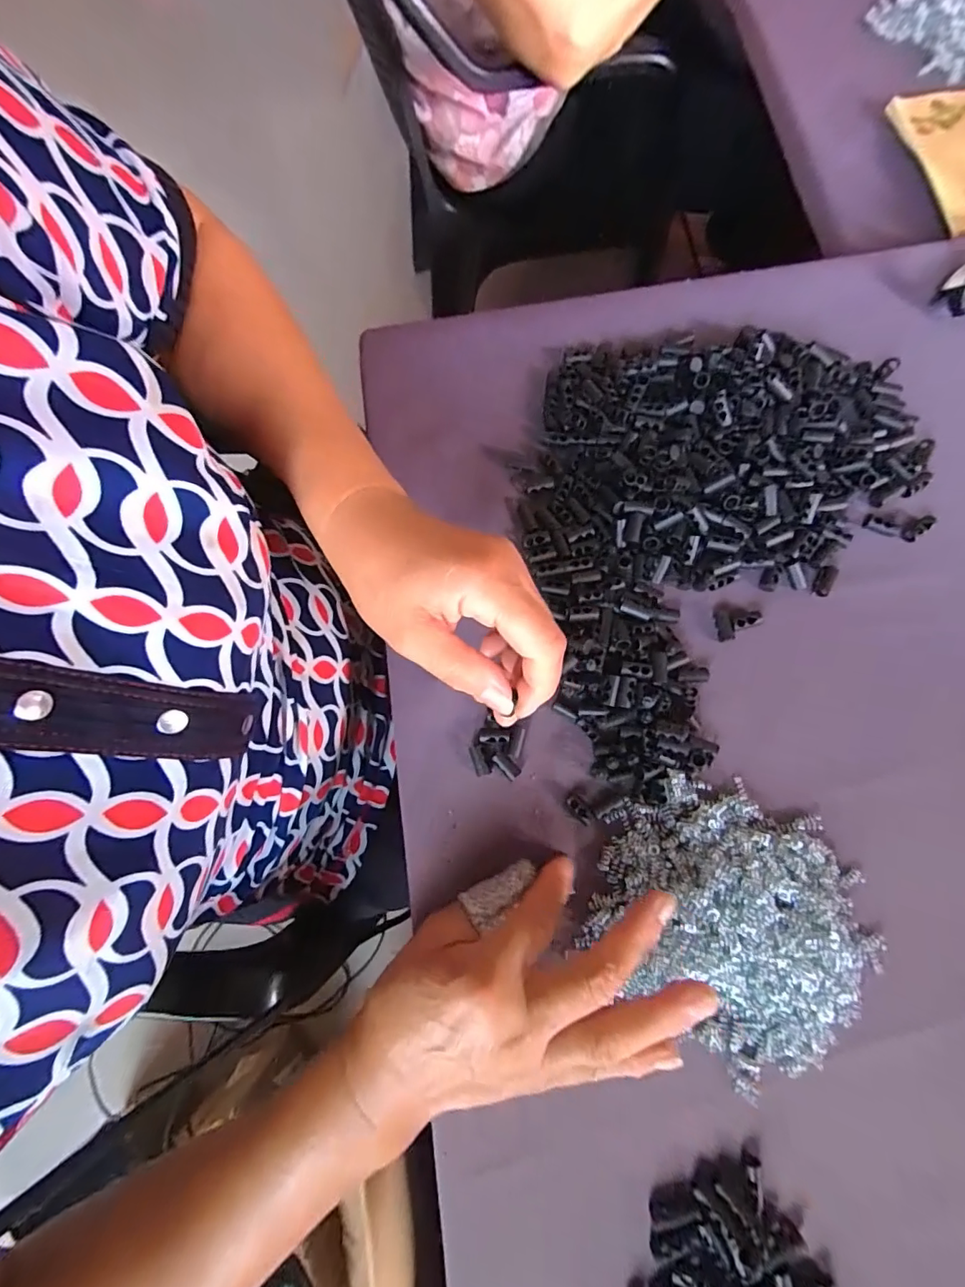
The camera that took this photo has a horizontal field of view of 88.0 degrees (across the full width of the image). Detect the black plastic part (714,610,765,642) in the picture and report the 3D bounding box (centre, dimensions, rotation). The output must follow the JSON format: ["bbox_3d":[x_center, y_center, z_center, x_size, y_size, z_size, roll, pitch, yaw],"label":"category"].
[{"bbox_3d":[0.157,-0.013,0.304,0.027,0.007,0.019,-8,78,-1],"label":"black plastic part"}]

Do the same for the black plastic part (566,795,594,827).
[{"bbox_3d":[0.056,0.096,0.288,0.017,0.005,0.010,44,84,11],"label":"black plastic part"}]

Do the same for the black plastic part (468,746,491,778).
[{"bbox_3d":[-0.002,0.070,0.295,0.008,0.006,0.017,-24,78,-1],"label":"black plastic part"}]

